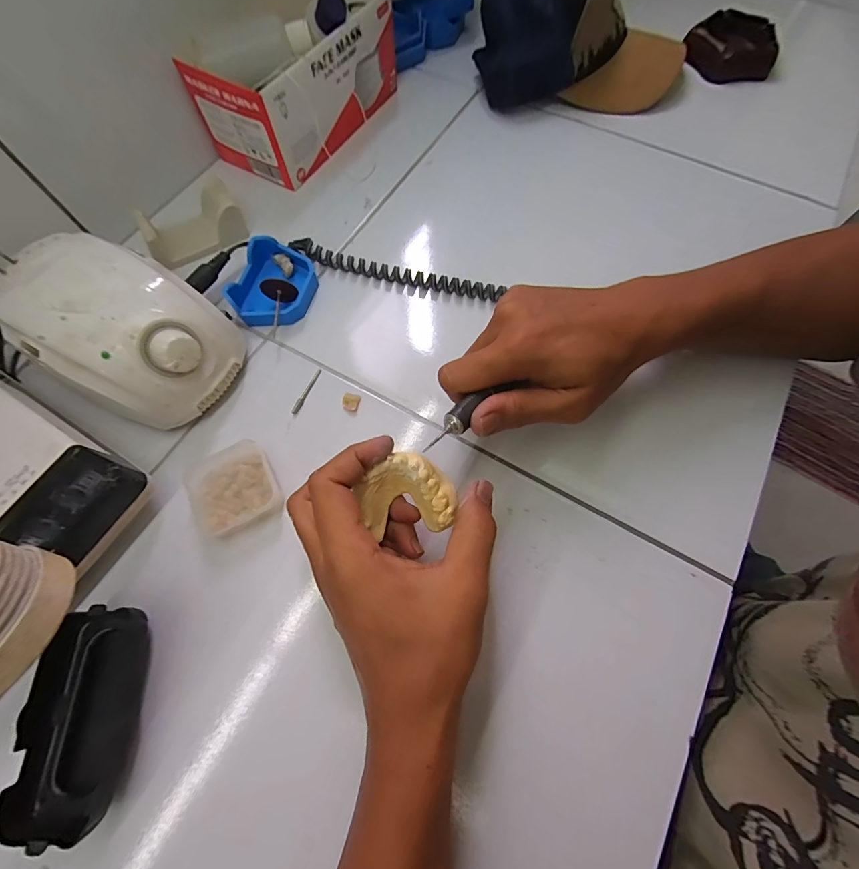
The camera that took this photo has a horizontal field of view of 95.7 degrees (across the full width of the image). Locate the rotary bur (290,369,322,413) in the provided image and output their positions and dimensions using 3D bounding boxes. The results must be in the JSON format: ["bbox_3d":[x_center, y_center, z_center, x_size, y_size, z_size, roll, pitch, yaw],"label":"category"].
[{"bbox_3d":[-0.099,-0.036,0.316,0.005,0.004,0.043,23,70,9],"label":"rotary bur"}]

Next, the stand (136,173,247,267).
[{"bbox_3d":[-0.221,-0.196,0.361,0.086,0.030,0.060,-33,71,-12],"label":"stand"}]

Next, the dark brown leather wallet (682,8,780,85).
[{"bbox_3d":[0.363,-0.460,0.467,0.096,0.038,0.098,42,74,16],"label":"dark brown leather wallet"}]

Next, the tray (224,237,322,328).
[{"bbox_3d":[-0.135,-0.133,0.342,0.065,0.021,0.079,13,68,6],"label":"tray"}]

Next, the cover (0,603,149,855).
[{"bbox_3d":[-0.204,0.163,0.231,0.052,0.029,0.108,-3,68,-1],"label":"cover"}]

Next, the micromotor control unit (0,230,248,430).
[{"bbox_3d":[-0.222,-0.079,0.289,0.141,0.077,0.105,31,71,11],"label":"micromotor control unit"}]

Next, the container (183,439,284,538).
[{"bbox_3d":[-0.141,0.039,0.279,0.059,0.019,0.063,-27,70,-10],"label":"container"}]

